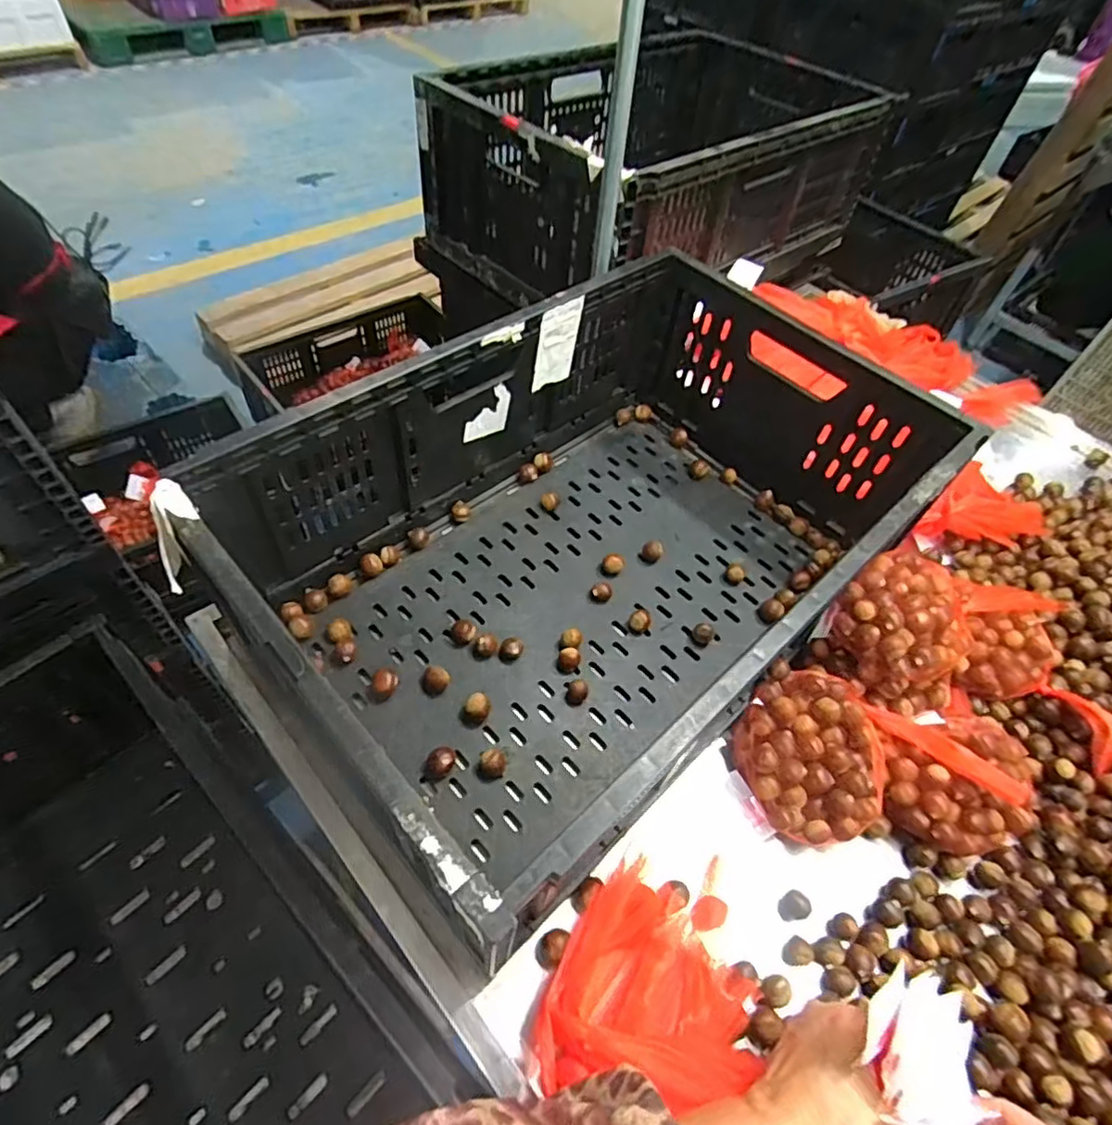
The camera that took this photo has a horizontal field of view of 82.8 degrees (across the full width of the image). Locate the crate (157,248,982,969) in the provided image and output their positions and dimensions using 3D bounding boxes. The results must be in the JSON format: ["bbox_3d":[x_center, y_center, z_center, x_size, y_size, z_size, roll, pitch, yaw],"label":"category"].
[{"bbox_3d":[0.046,-0.028,0.609,0.589,0.236,0.392,-36,64,-27],"label":"crate"}]

